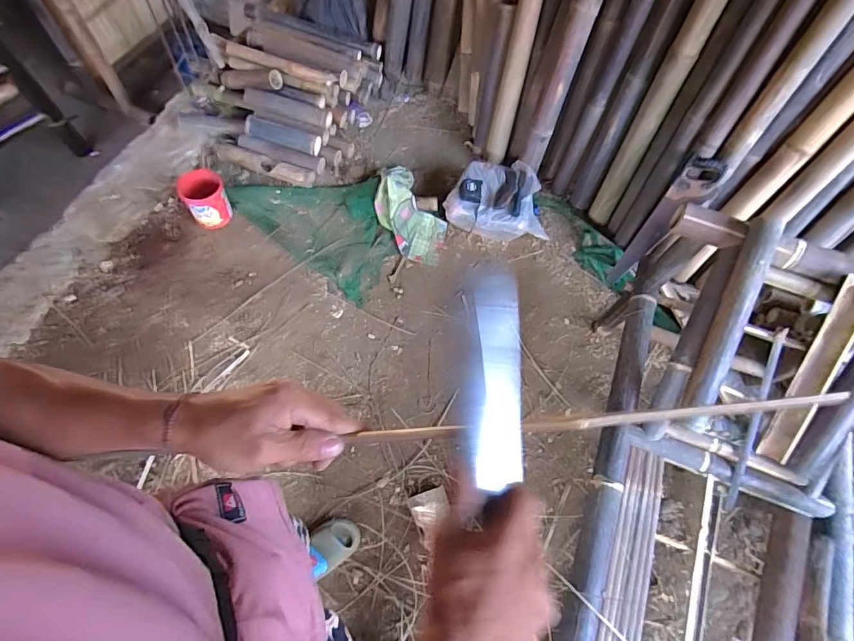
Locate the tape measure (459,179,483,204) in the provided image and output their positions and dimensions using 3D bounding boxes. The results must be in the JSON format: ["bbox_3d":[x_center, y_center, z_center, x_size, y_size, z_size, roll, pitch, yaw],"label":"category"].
[{"bbox_3d":[0.158,-0.464,1.650,0.074,0.029,0.088,11,64,0],"label":"tape measure"}]

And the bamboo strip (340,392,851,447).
[{"bbox_3d":[0.130,0.079,0.362,0.384,0.012,0.011,-5,64,1],"label":"bamboo strip"}]

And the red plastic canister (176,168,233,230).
[{"bbox_3d":[-0.776,-0.422,1.622,0.146,0.153,0.156,-29,70,-17],"label":"red plastic canister"}]

